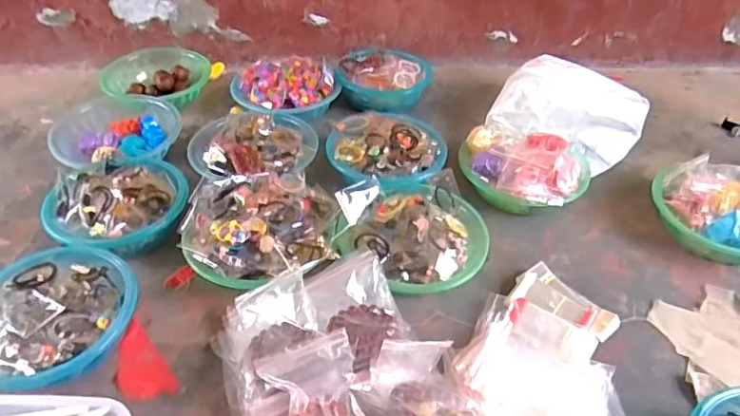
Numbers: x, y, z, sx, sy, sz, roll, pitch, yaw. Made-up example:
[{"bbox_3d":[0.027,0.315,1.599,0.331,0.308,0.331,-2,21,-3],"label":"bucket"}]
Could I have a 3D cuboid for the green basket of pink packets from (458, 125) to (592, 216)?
[{"bbox_3d":[0.286,-0.070,1.038,0.234,0.104,0.196,19,46,16],"label":"green basket of pink packets"}]

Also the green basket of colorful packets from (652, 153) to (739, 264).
[{"bbox_3d":[0.624,-0.003,0.980,0.198,0.112,0.233,-2,44,-5],"label":"green basket of colorful packets"}]

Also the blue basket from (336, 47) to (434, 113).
[{"bbox_3d":[0.031,-0.294,1.281,0.213,0.078,0.193,15,45,13],"label":"blue basket"}]

